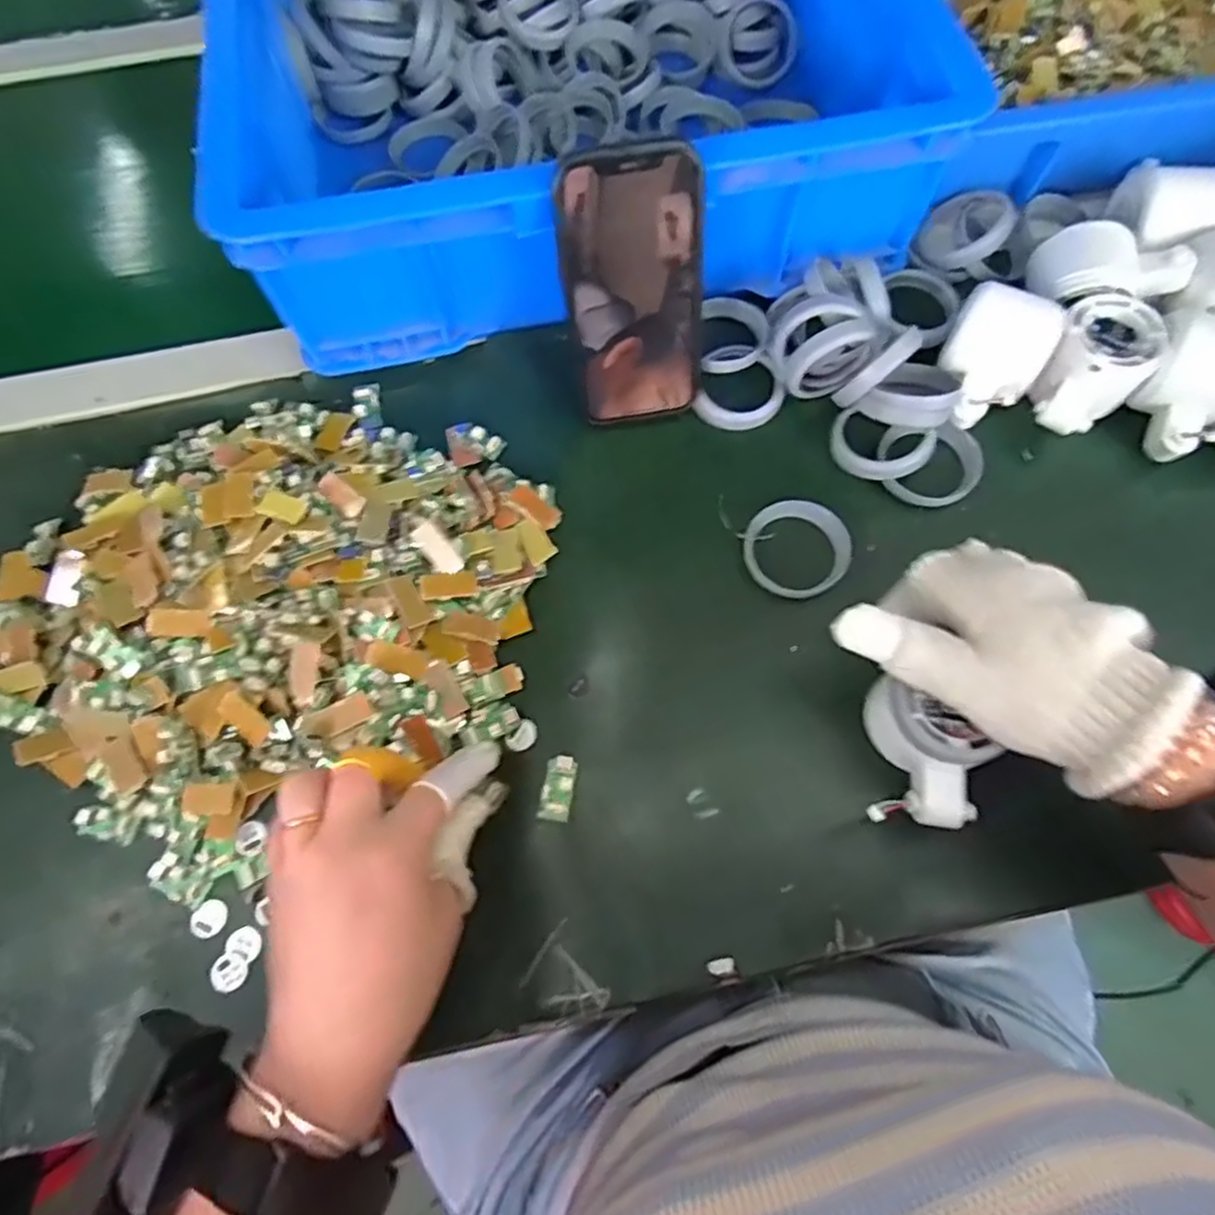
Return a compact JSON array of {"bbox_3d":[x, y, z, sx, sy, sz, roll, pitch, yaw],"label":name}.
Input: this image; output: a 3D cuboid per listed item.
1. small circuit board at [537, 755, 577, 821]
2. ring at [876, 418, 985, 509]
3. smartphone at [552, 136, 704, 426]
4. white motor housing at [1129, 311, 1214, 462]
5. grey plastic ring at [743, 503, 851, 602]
[{"bbox_3d":[-0.025,0.092,0.367,0.015,0.006,0.032,9,70,4],"label":"small circuit board"},{"bbox_3d":[0.196,-0.086,0.429,0.059,0.021,0.051,-13,70,-3],"label":"ring"},{"bbox_3d":[0.016,-0.170,0.395,0.075,0.145,0.008,-9,44,-1],"label":"smartphone"},{"bbox_3d":[0.336,-0.128,0.418,0.072,0.056,0.059,-42,74,-13],"label":"white motor housing"},{"bbox_3d":[0.110,-0.034,0.415,0.060,0.012,0.057,0,70,1],"label":"grey plastic ring"}]

